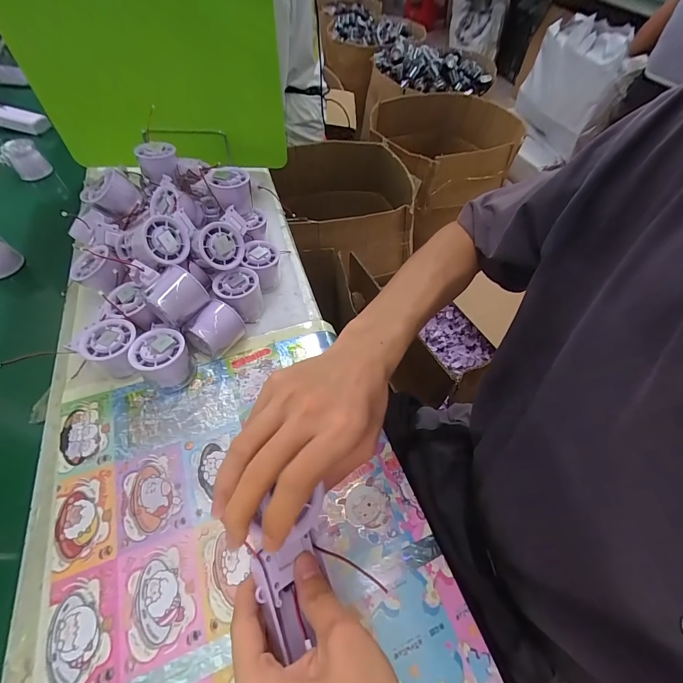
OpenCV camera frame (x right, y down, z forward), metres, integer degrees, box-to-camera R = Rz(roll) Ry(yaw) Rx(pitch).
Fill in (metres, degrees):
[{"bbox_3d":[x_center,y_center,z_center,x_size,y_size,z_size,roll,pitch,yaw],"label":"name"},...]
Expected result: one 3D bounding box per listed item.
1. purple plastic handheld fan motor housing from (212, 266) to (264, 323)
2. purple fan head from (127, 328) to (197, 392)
[{"bbox_3d":[-0.138,-0.064,0.468,0.056,0.059,0.053,-13,57,-10],"label":"purple plastic handheld fan motor housing"},{"bbox_3d":[-0.208,0.022,0.406,0.053,0.059,0.056,0,55,-1],"label":"purple fan head"}]

